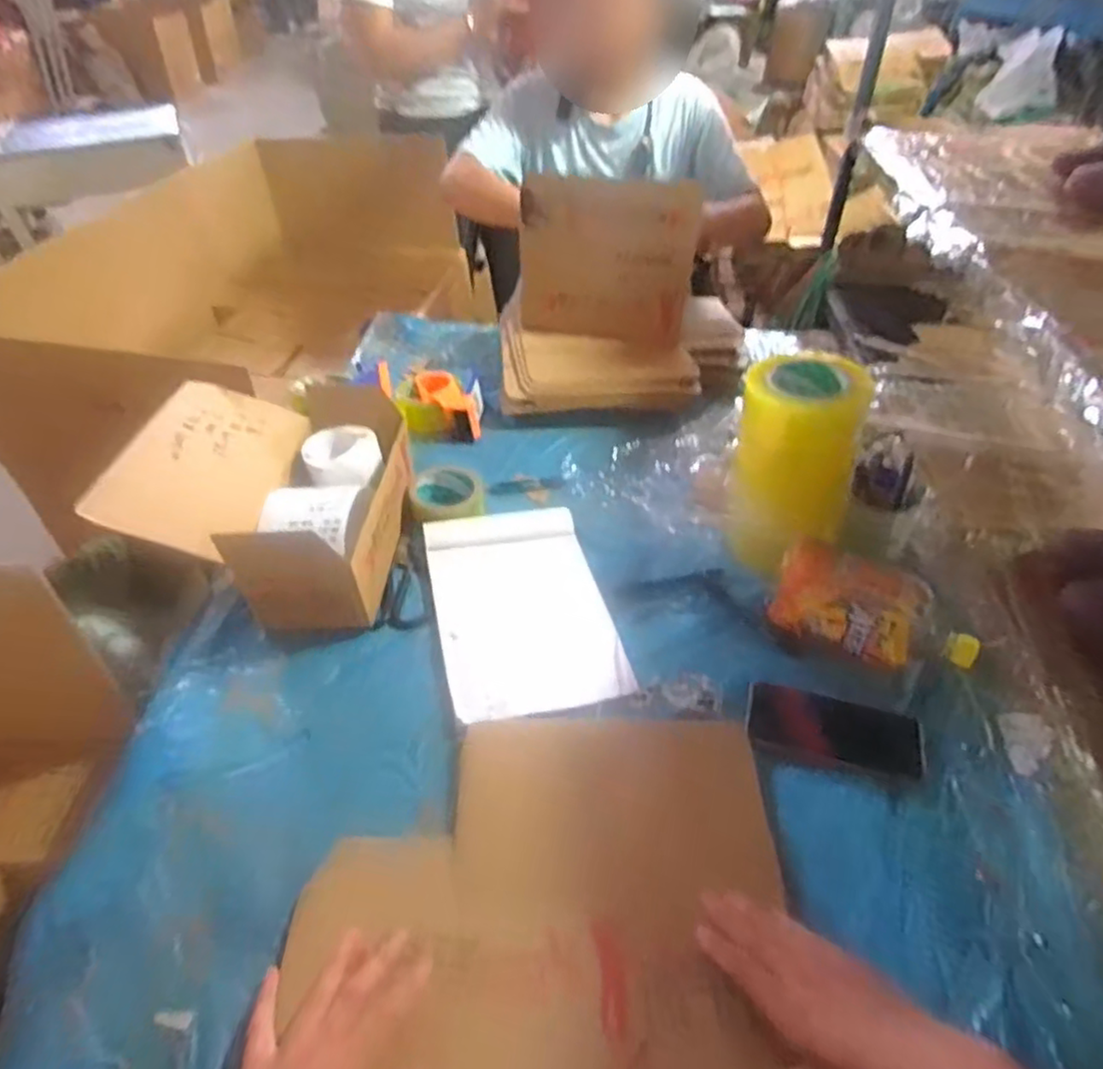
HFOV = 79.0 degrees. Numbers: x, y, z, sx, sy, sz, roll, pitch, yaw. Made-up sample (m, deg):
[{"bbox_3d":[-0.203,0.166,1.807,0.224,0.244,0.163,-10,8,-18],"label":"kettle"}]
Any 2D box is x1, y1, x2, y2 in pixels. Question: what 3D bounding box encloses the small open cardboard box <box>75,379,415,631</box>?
[{"bbox_3d":[-0.322,-0.050,0.781,0.267,0.137,0.282,3,43,3],"label":"small open cardboard box"}]

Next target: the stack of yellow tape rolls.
[{"bbox_3d":[0.273,-0.077,0.760,0.133,0.206,0.144,12,44,12],"label":"stack of yellow tape rolls"}]

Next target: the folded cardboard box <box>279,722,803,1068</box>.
[{"bbox_3d":[-0.003,0.299,0.517,0.379,0.061,0.307,-1,43,-1],"label":"folded cardboard box"}]

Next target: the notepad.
[{"bbox_3d":[-0.036,0.080,0.767,0.183,0.018,0.280,-8,49,-13],"label":"notepad"}]

